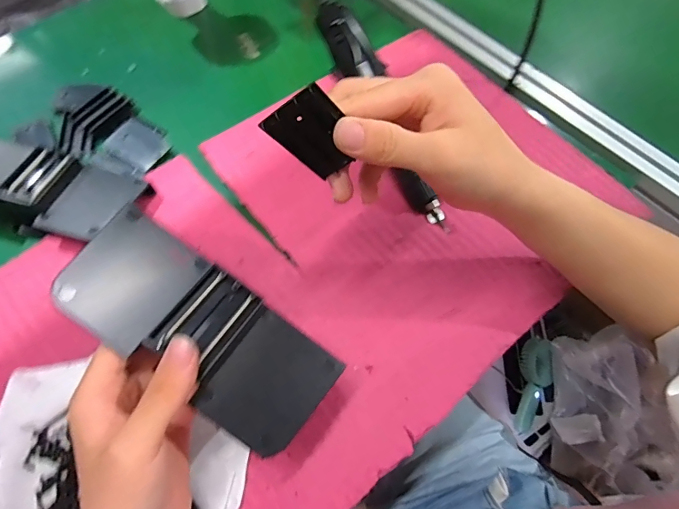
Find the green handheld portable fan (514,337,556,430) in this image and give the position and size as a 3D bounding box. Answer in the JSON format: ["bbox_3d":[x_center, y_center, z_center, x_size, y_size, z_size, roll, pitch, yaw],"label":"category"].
[{"bbox_3d":[0.424,0.284,0.927,0.062,0.077,0.203,14,84,4],"label":"green handheld portable fan"}]

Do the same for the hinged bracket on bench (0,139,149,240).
[{"bbox_3d":[-0.254,-0.059,0.367,0.152,0.033,0.094,19,64,7],"label":"hinged bracket on bench"}]

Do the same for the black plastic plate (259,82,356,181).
[{"bbox_3d":[-0.011,-0.062,0.219,0.033,0.047,0.007,-36,41,19],"label":"black plastic plate"}]

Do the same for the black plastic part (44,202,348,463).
[{"bbox_3d":[-0.080,0.044,0.249,0.160,0.024,0.070,38,67,-1],"label":"black plastic part"}]

